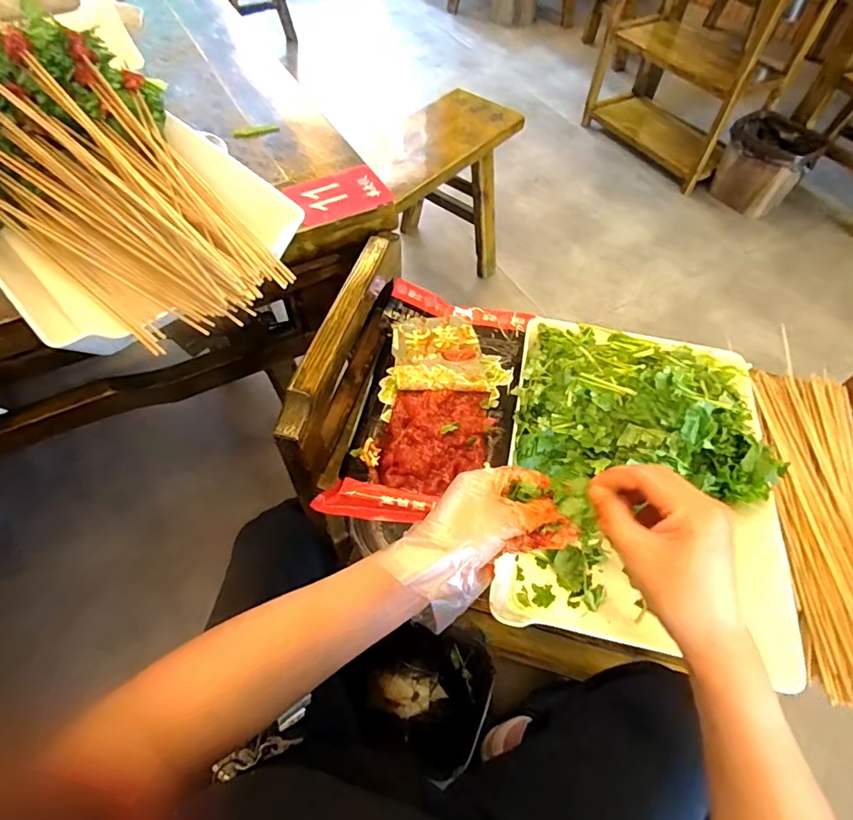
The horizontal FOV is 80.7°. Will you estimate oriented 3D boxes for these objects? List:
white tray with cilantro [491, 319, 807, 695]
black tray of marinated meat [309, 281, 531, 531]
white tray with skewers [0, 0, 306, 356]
[{"bbox_3d":[0.201,0.050,0.472,0.237,0.091,0.324,10,57,5],"label":"white tray with cilantro"},{"bbox_3d":[0.013,-0.014,0.538,0.166,0.041,0.287,12,57,7],"label":"black tray of marinated meat"},{"bbox_3d":[-0.281,-0.201,0.448,0.227,0.156,0.330,-39,66,-24],"label":"white tray with skewers"}]

